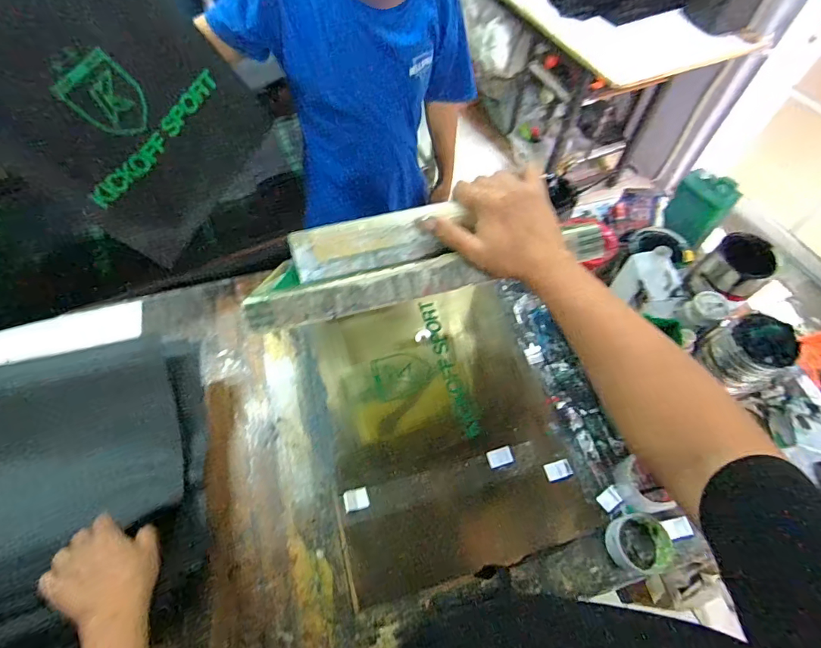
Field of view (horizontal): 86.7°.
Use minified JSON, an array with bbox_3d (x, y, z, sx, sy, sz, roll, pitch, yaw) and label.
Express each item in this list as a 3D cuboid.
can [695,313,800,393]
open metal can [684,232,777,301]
[{"bbox_3d":[0.573,0.043,0.737,0.093,0.100,0.109,-24,63,-13],"label":"can"},{"bbox_3d":[0.595,-0.103,0.796,0.113,0.086,0.102,-33,65,-18],"label":"open metal can"}]

